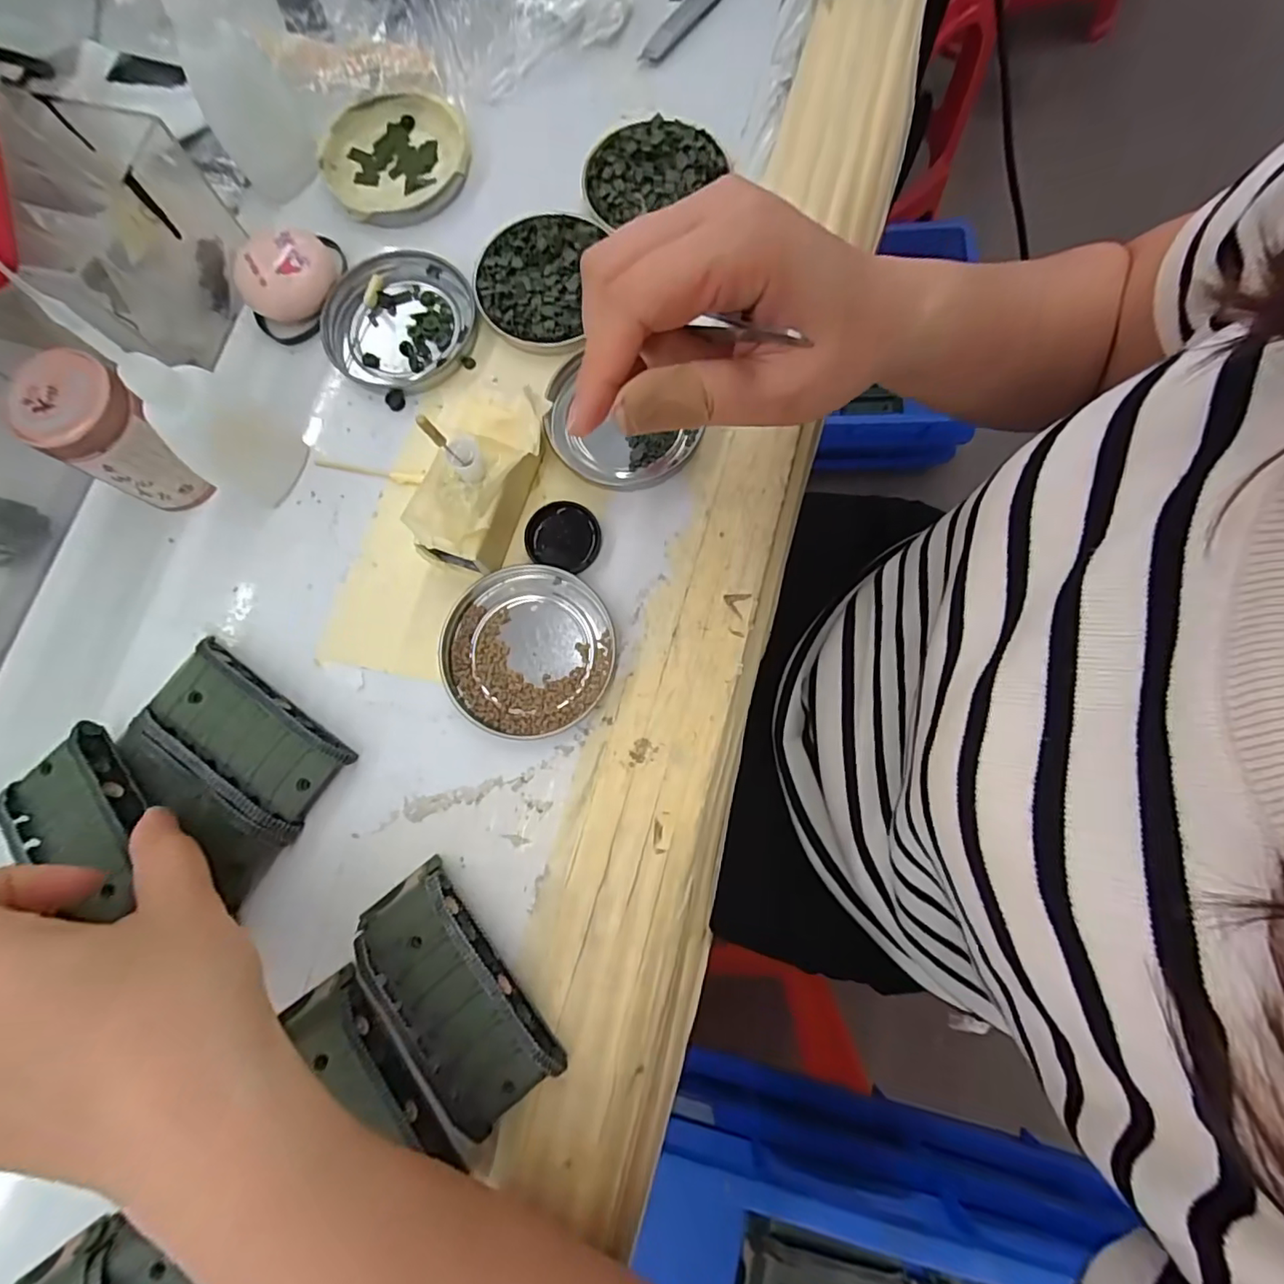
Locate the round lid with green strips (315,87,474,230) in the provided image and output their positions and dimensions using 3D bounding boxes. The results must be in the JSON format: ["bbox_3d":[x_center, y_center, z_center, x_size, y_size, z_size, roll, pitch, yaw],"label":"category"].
[{"bbox_3d":[-0.137,-0.268,0.323,0.078,0.013,0.079,0,79,1],"label":"round lid with green strips"}]

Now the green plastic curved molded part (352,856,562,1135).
[{"bbox_3d":[-0.079,0.143,0.237,0.045,0.023,0.095,-38,81,-6],"label":"green plastic curved molded part"}]

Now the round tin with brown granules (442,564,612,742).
[{"bbox_3d":[-0.054,0.004,0.269,0.079,0.011,0.076,0,79,1],"label":"round tin with brown granules"}]

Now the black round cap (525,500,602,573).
[{"bbox_3d":[-0.038,-0.052,0.281,0.036,0.007,0.032,15,80,4],"label":"black round cap"}]

